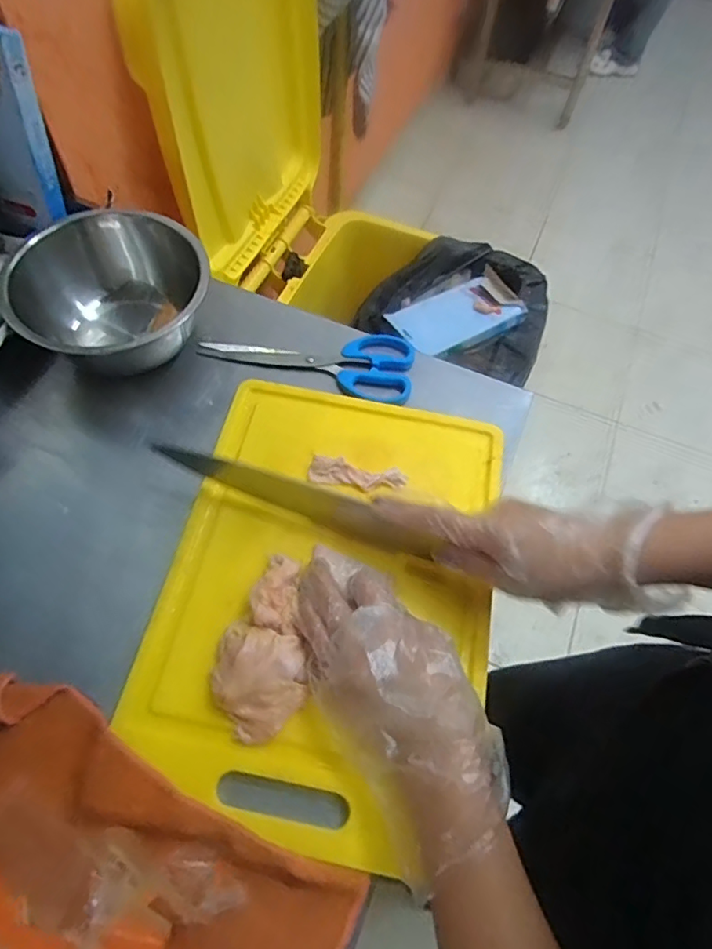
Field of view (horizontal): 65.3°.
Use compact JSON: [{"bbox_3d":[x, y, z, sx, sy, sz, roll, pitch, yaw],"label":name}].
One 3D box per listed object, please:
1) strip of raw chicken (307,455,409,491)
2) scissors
[{"bbox_3d":[0.001,0.000,0.464,0.080,0.012,0.020,11,60,2],"label":"strip of raw chicken"},{"bbox_3d":[-0.045,-0.121,0.548,0.205,0.013,0.079,16,61,5],"label":"scissors"}]

